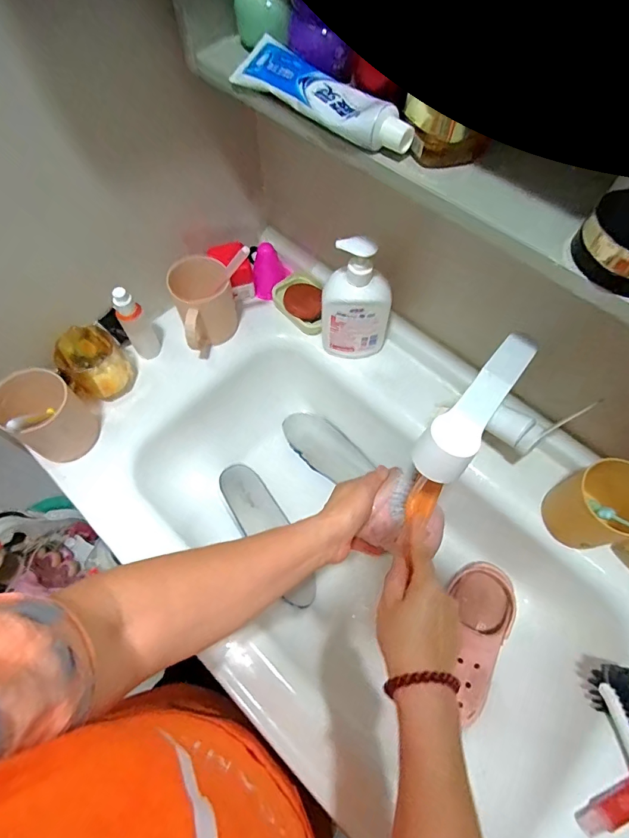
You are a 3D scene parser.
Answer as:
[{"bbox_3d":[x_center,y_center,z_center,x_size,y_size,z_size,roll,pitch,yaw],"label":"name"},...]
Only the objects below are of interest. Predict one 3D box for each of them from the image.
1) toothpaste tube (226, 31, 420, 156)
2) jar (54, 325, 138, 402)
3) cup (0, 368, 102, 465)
[{"bbox_3d":[0.005,-0.284,0.373,0.198,0.027,0.056,40,70,17],"label":"toothpaste tube"},{"bbox_3d":[-0.312,-0.076,0.618,0.091,0.088,0.086,0,63,0],"label":"jar"},{"bbox_3d":[-0.341,-0.008,0.544,0.095,0.115,0.086,31,67,14],"label":"cup"}]

